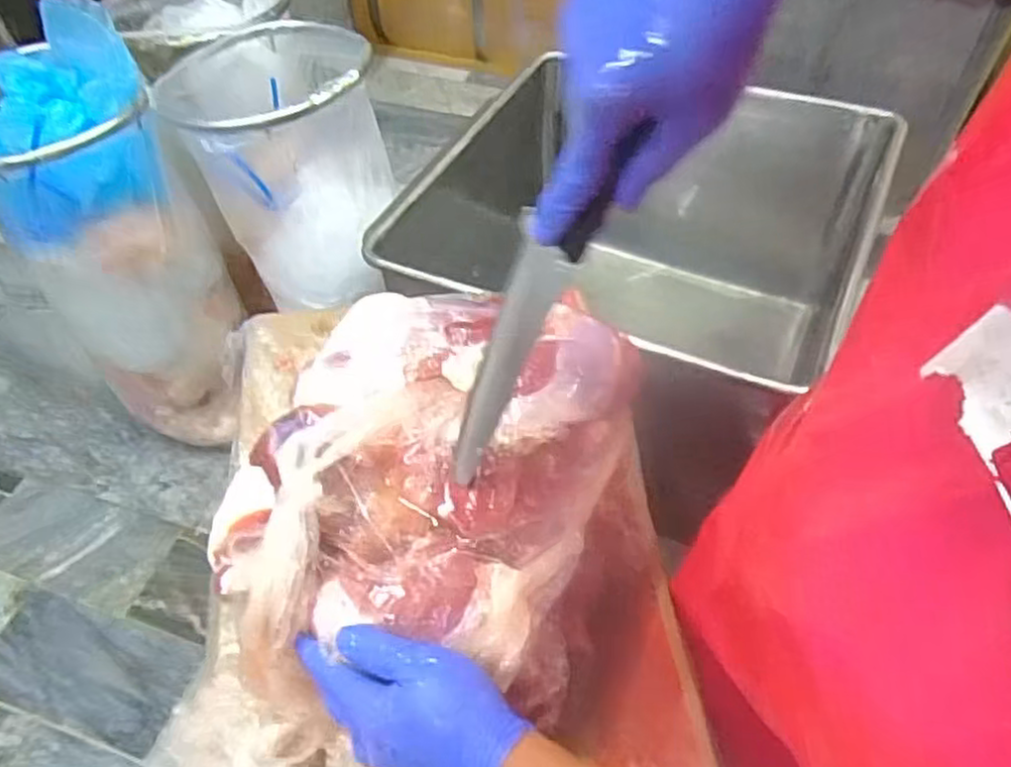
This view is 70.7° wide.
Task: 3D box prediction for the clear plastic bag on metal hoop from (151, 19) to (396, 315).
[{"bbox_3d":[-0.348,-0.340,1.184,0.302,0.382,0.276,-14,53,-11],"label":"clear plastic bag on metal hoop"}]

